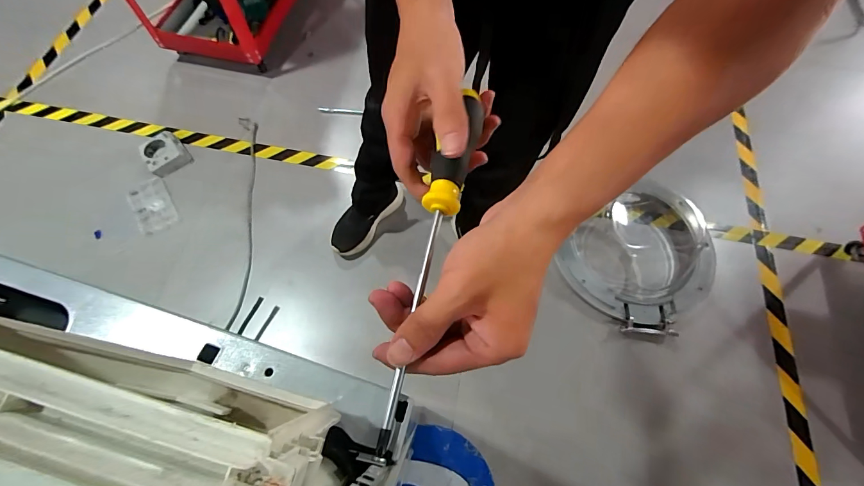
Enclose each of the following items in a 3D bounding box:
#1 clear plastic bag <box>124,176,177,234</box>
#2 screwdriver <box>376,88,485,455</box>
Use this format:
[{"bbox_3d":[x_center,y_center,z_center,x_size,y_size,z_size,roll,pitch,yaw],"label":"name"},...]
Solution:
[{"bbox_3d":[-0.806,-0.108,1.054,0.101,0.019,0.193,-32,70,-15],"label":"clear plastic bag"},{"bbox_3d":[0.000,-0.007,0.253,0.029,0.036,0.264,12,69,4],"label":"screwdriver"}]

